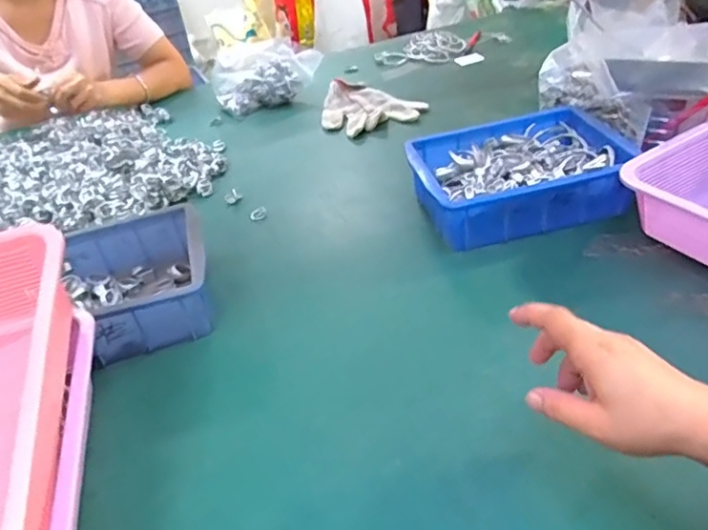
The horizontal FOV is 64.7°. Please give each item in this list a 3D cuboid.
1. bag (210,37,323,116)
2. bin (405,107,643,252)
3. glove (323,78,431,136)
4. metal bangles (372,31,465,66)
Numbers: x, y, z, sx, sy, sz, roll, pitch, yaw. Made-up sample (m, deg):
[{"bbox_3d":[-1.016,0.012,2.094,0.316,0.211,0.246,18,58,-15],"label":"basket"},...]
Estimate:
[{"bbox_3d":[-0.164,-0.367,1.073,0.201,0.116,0.085,-22,40,-20],"label":"bag"},{"bbox_3d":[0.204,-0.114,0.712,0.250,0.089,0.183,-10,38,-5],"label":"bin"},{"bbox_3d":[0.018,-0.274,0.988,0.186,0.040,0.150,27,48,35],"label":"glove"},{"bbox_3d":[0.145,-0.470,1.213,0.188,0.035,0.155,3,38,12],"label":"metal bangles"}]

